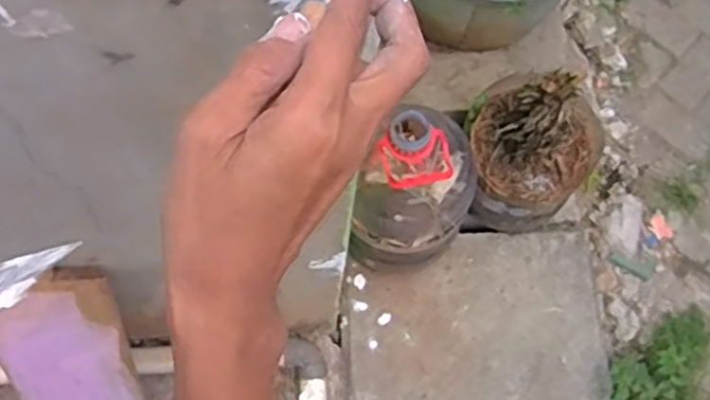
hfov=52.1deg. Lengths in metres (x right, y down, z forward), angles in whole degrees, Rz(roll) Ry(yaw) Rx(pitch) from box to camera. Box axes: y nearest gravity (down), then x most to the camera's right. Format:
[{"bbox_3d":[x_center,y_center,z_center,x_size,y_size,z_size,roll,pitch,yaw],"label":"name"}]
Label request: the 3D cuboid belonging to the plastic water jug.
[{"bbox_3d":[0.097,-0.014,1.271,0.201,0.441,0.201,1,71,-3],"label":"plastic water jug"}]

